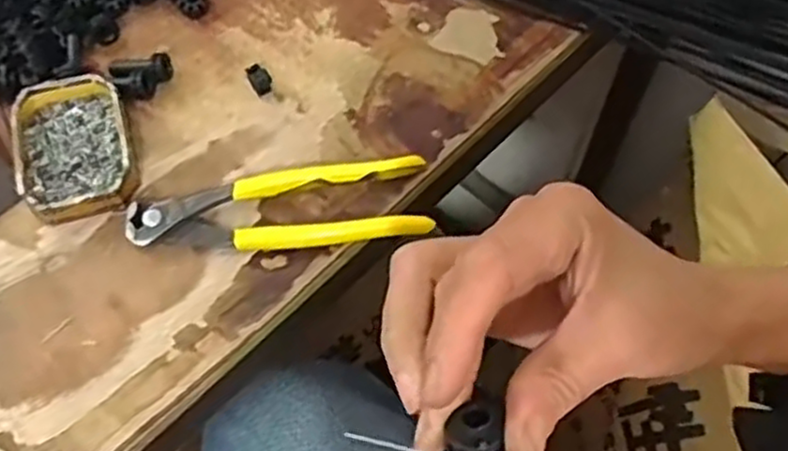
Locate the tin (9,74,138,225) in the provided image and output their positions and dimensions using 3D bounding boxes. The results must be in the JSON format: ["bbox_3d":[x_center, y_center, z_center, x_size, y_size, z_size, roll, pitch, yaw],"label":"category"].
[{"bbox_3d":[-0.185,-0.045,0.424,0.060,0.016,0.089,-15,61,-10],"label":"tin"}]

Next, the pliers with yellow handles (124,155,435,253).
[{"bbox_3d":[-0.064,-0.008,0.409,0.163,0.018,0.046,-6,60,-5],"label":"pliers with yellow handles"}]

